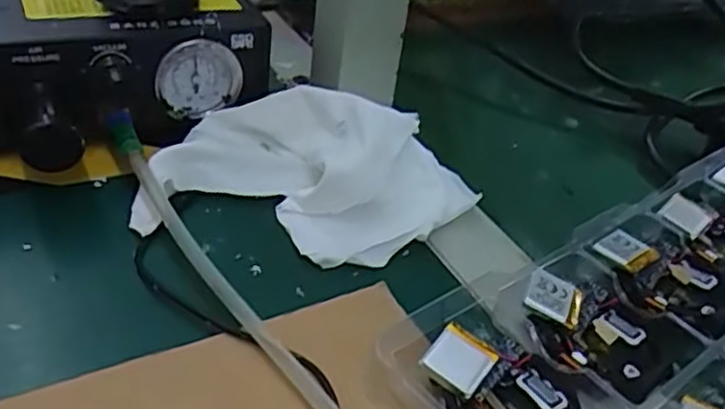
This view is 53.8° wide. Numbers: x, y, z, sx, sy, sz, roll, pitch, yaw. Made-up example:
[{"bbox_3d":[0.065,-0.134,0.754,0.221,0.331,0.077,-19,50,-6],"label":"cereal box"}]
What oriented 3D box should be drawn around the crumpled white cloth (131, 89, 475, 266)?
[{"bbox_3d":[-0.022,-0.019,0.344,0.150,0.036,0.100,10,36,3],"label":"crumpled white cloth"}]

